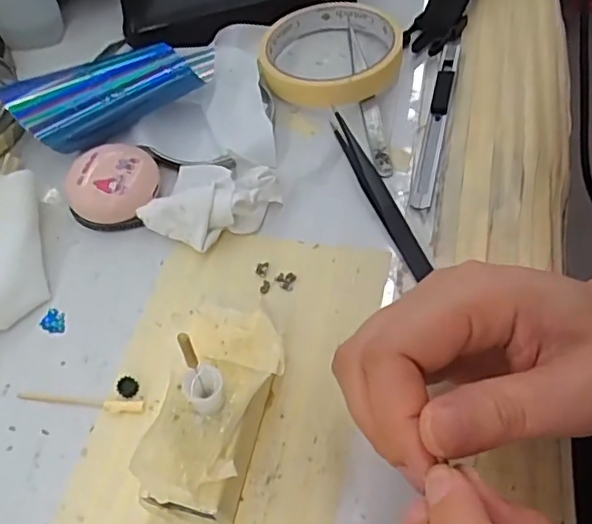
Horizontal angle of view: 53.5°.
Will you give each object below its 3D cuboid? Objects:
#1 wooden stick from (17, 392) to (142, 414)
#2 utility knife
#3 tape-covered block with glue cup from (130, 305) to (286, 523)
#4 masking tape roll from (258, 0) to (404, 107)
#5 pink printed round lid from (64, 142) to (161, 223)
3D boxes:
[{"bbox_3d":[-0.097,0.062,0.261,0.059,0.004,0.006,3,57,7],"label":"wooden stick"},{"bbox_3d":[0.082,-0.085,0.339,0.011,0.006,0.134,11,59,11],"label":"utility knife"},{"bbox_3d":[-0.031,0.060,0.232,0.044,0.047,0.083,10,58,11],"label":"tape-covered block with glue cup"},{"bbox_3d":[0.023,-0.134,0.367,0.085,0.020,0.087,7,58,9],"label":"masking tape roll"},{"bbox_3d":[-0.098,-0.042,0.318,0.045,0.023,0.044,-2,57,3],"label":"pink printed round lid"}]

